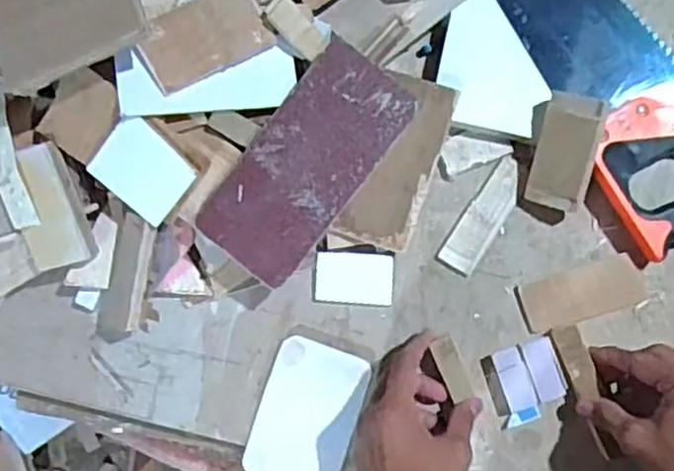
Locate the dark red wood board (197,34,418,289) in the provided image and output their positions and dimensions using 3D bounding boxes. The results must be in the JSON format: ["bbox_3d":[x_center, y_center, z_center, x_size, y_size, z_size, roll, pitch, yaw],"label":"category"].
[{"bbox_3d":[-0.025,-0.058,0.573,0.090,0.016,0.189,39,91,10],"label":"dark red wood board"}]

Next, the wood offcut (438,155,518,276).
[{"bbox_3d":[0.126,-0.017,0.597,0.031,0.006,0.103,33,90,10],"label":"wood offcut"}]

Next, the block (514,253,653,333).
[{"bbox_3d":[0.204,0.048,0.586,0.101,0.004,0.043,-19,82,6],"label":"block"}]

